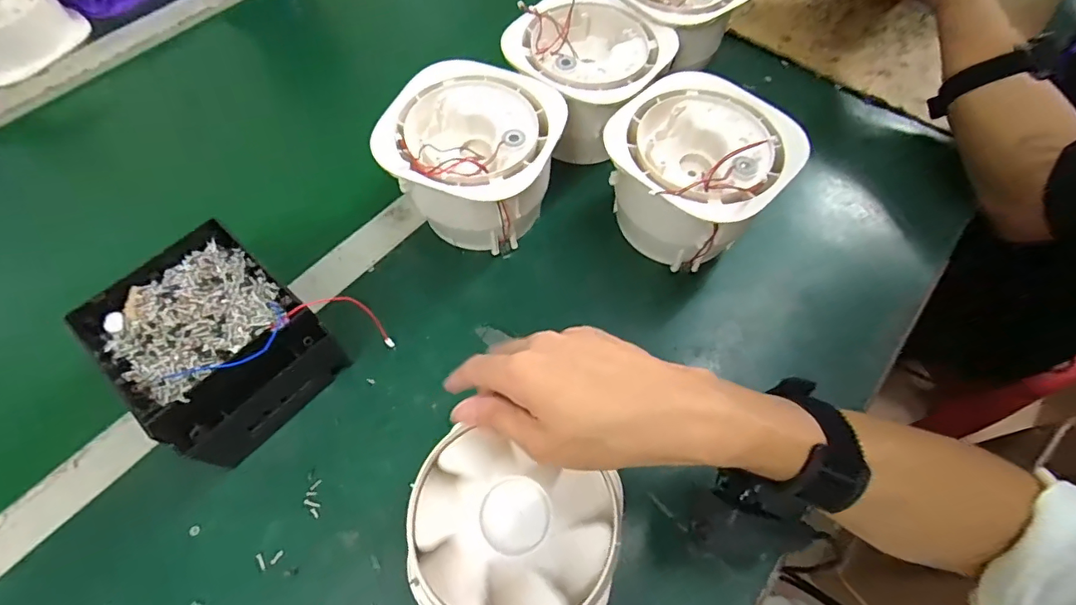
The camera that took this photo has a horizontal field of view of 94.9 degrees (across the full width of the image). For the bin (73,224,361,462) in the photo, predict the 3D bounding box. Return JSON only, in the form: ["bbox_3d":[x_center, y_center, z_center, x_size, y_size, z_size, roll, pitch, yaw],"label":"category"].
[{"bbox_3d":[-0.240,0.030,0.375,0.146,0.077,0.117,38,68,17],"label":"bin"}]

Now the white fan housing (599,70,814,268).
[{"bbox_3d":[0.130,-0.103,0.437,0.144,0.106,0.137,-41,70,-19],"label":"white fan housing"}]

